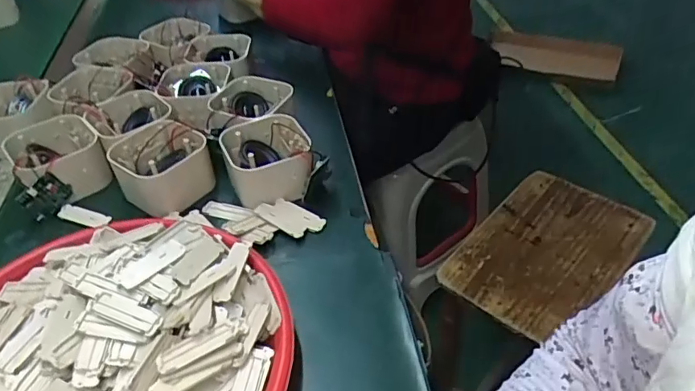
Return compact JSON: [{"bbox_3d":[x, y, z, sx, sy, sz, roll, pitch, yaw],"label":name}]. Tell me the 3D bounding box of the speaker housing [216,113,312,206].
[{"bbox_3d":[-0.088,-0.041,0.580,0.093,0.057,0.102,-13,43,-9],"label":"speaker housing"}]

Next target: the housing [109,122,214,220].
[{"bbox_3d":[-0.203,-0.034,0.576,0.099,0.052,0.110,-24,45,-20],"label":"housing"}]

